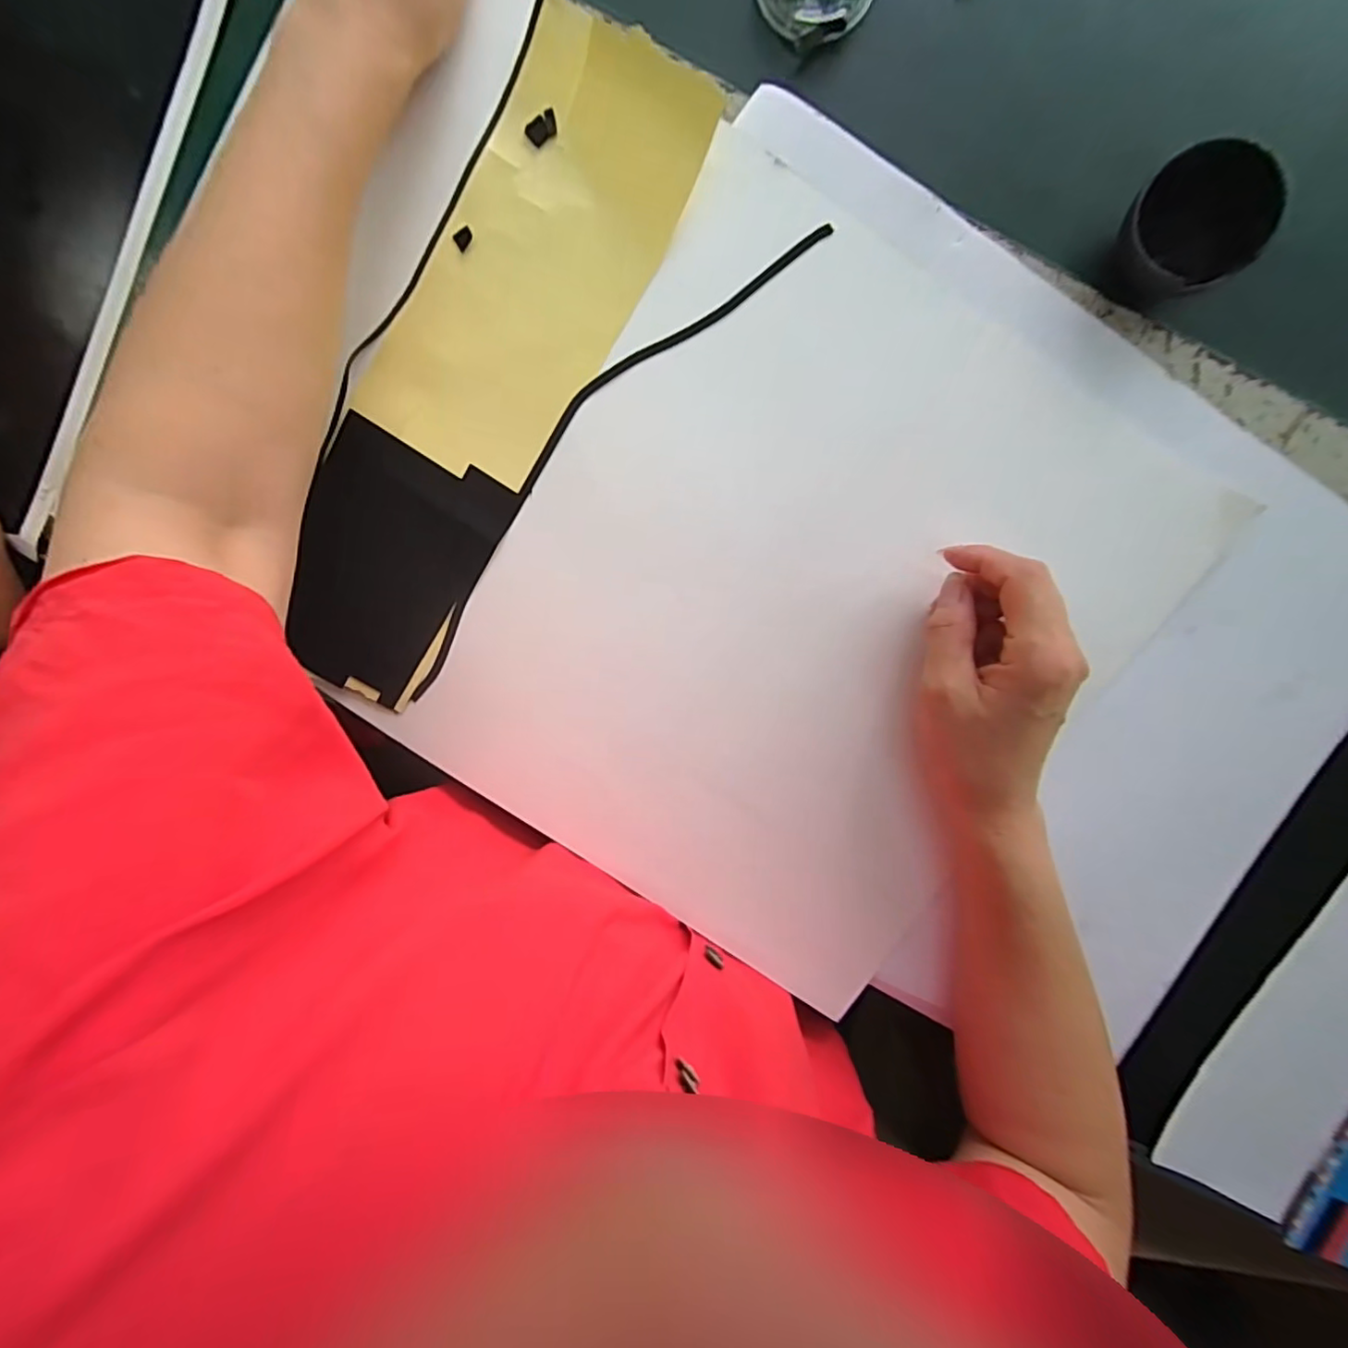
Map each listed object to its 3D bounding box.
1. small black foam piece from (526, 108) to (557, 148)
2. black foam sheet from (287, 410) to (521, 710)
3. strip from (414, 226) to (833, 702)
[{"bbox_3d":[-0.067,-0.277,0.290,0.017,0.004,0.011,-34,97,5],"label":"small black foam piece"},{"bbox_3d":[-0.161,-0.059,0.319,0.096,0.013,0.137,25,98,-10],"label":"black foam sheet"},{"bbox_3d":[-0.051,-0.120,0.311,0.043,0.004,0.327,43,97,-5],"label":"strip"}]

